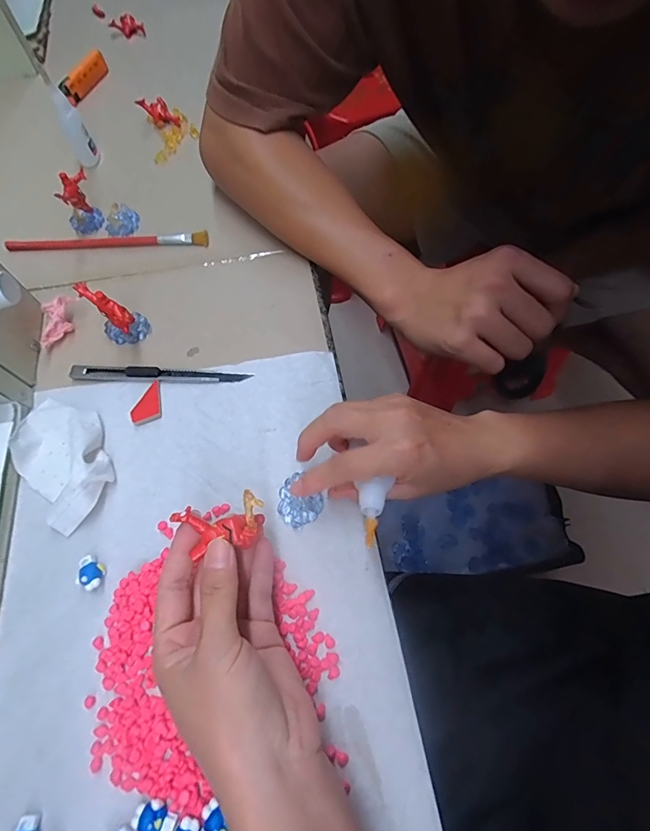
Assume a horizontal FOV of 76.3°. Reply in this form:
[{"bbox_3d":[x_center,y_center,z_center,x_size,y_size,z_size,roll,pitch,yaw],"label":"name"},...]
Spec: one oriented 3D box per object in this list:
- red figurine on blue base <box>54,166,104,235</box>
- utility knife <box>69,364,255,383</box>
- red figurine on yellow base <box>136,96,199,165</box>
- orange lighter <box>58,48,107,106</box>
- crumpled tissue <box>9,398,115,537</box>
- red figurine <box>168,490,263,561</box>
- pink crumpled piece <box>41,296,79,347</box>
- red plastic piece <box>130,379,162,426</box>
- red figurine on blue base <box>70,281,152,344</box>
[{"bbox_3d":[-0.239,-0.208,0.399,0.036,0.046,0.032,-29,66,-10],"label":"red figurine on blue base"},{"bbox_3d":[-0.134,-0.034,0.337,0.145,0.006,0.012,0,65,4],"label":"utility knife"},{"bbox_3d":[-0.177,-0.331,0.474,0.053,0.023,0.085,-19,65,-5],"label":"red figurine on yellow base"},{"bbox_3d":[-0.297,-0.418,0.512,0.018,0.025,0.079,13,66,10],"label":"orange lighter"},{"bbox_3d":[-0.193,0.026,0.301,0.062,0.026,0.101,-41,68,-14],"label":"crumpled tissue"},{"bbox_3d":[-0.057,0.062,0.229,0.047,0.014,0.028,-15,67,-5],"label":"red figurine"},{"bbox_3d":[-0.234,-0.082,0.359,0.024,0.013,0.046,15,87,7],"label":"pink crumpled piece"},{"bbox_3d":[-0.142,-0.010,0.327,0.023,0.005,0.034,-14,65,-2],"label":"red plastic piece"},{"bbox_3d":[-0.174,-0.086,0.342,0.034,0.048,0.037,-37,68,-13],"label":"red figurine on blue base"}]

